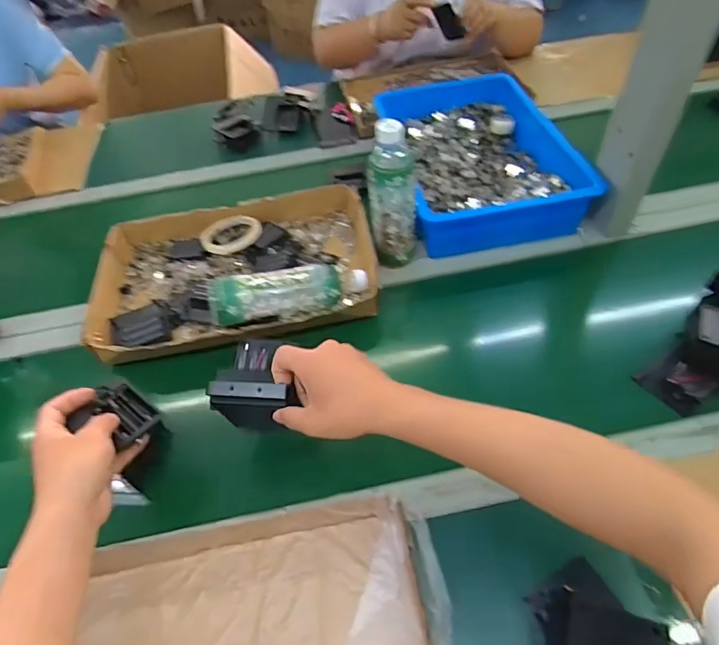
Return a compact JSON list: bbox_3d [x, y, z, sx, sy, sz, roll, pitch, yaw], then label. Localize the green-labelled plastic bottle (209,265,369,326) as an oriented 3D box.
[{"bbox_3d":[-0.098,-0.044,0.676,0.220,0.068,0.071,-11,49,-19],"label":"green-labelled plastic bottle"}]

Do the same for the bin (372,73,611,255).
[{"bbox_3d":[0.199,-0.306,0.857,0.276,0.085,0.439,-9,50,-1],"label":"bin"}]

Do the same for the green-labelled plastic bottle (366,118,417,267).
[{"bbox_3d":[0.051,-0.171,0.675,0.056,0.211,0.056,-3,50,4],"label":"green-labelled plastic bottle"}]

